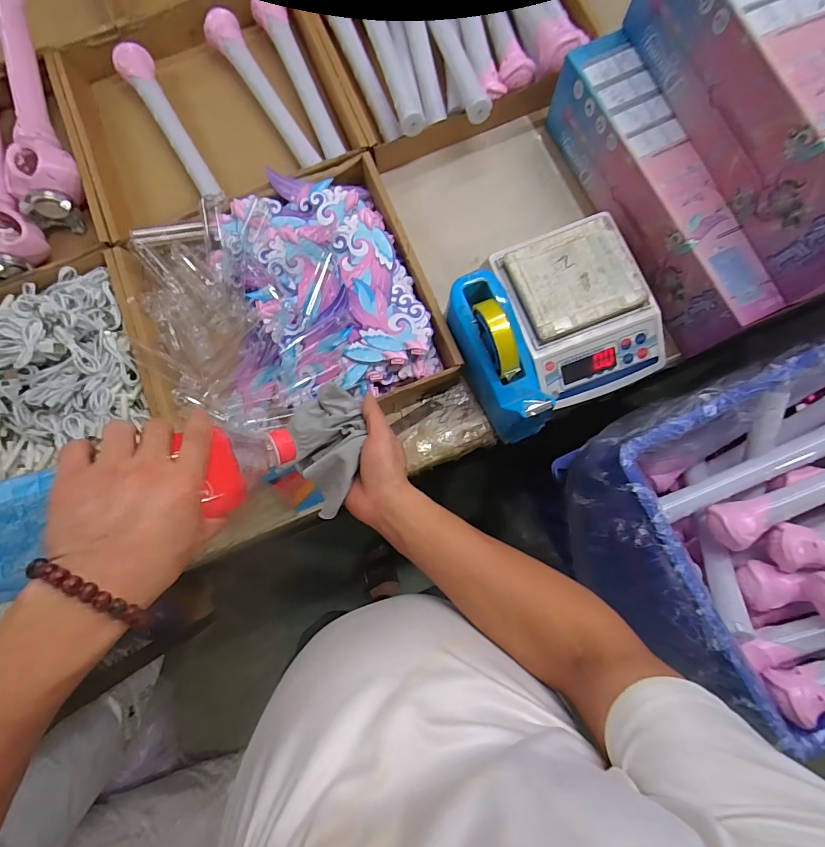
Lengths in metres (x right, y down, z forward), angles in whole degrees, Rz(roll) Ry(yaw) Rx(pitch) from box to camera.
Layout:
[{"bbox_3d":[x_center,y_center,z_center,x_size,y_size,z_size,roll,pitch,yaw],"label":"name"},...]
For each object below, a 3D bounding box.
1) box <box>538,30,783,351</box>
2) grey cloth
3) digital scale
[{"bbox_3d":[0.309,-0.293,0.556,0.075,0.109,0.402,-21,81,-2],"label":"box"},{"bbox_3d":[-0.089,0.027,0.428,0.074,0.033,0.121,15,81,3],"label":"grey cloth"},{"bbox_3d":[0.214,-0.146,0.567,0.176,0.085,0.226,-24,81,-3],"label":"digital scale"}]

